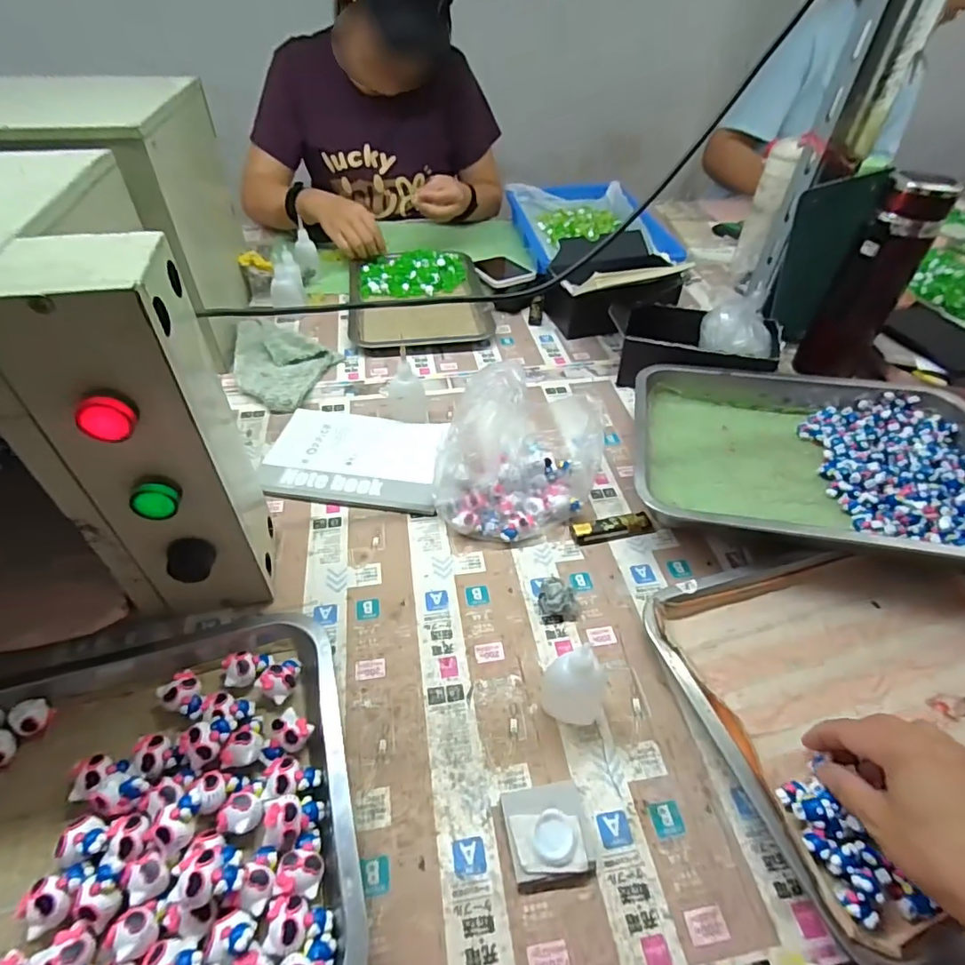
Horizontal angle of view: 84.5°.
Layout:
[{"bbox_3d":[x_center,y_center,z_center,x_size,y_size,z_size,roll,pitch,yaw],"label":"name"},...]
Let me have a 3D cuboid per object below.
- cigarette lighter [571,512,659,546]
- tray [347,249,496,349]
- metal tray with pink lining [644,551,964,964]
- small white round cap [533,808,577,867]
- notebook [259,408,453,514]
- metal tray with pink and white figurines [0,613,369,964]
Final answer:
[{"bbox_3d":[0.129,0.044,0.522,0.083,0.011,0.022,-9,46,-10],"label":"cigarette lighter"},{"bbox_3d":[-0.105,-0.302,0.853,0.213,0.033,0.257,-7,46,-8],"label":"tray"},{"bbox_3d":[0.309,0.158,0.397,0.300,0.034,0.251,-11,47,-13],"label":"metal tray with pink lining"},{"bbox_3d":[0.045,0.218,0.326,0.026,0.004,0.029,30,49,25],"label":"small white round cap"},{"bbox_3d":[-0.137,-0.030,0.587,0.190,0.010,0.142,5,42,3],"label":"notebook"},{"bbox_3d":[-0.264,0.221,0.318,0.357,0.039,0.276,-12,47,-13],"label":"metal tray with pink and white figurines"}]

